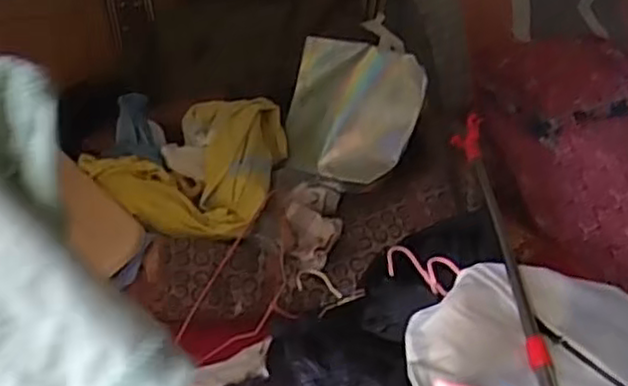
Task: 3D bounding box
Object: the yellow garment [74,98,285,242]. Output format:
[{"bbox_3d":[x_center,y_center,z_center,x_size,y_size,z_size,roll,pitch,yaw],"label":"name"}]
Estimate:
[{"bbox_3d":[-0.252,-0.065,1.507,0.428,0.183,0.281,-4,34,-17],"label":"yellow garment"}]

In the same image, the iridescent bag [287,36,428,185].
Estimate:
[{"bbox_3d":[0.074,-0.185,1.591,0.299,0.300,0.041,19,1,30],"label":"iridescent bag"}]

